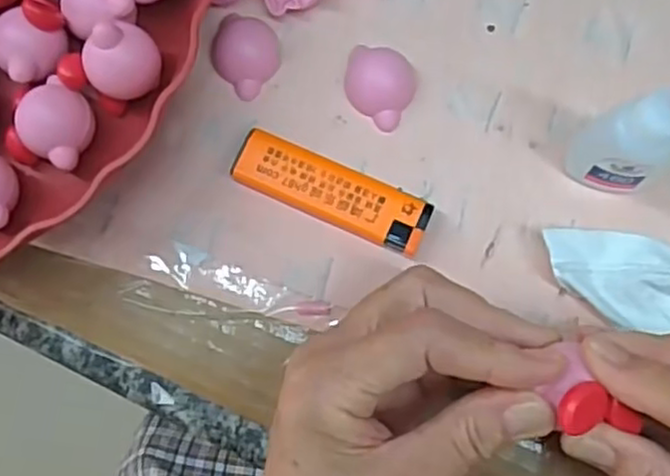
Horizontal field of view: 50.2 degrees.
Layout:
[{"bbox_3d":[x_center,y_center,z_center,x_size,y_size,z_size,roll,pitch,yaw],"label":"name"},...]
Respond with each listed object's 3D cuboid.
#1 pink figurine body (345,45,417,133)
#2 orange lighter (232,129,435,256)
[{"bbox_3d":[0.018,-0.063,0.297,0.029,0.011,0.032,15,81,5],"label":"pink figurine body"},{"bbox_3d":[-0.001,-0.018,0.288,0.079,0.012,0.024,24,82,6],"label":"orange lighter"}]

